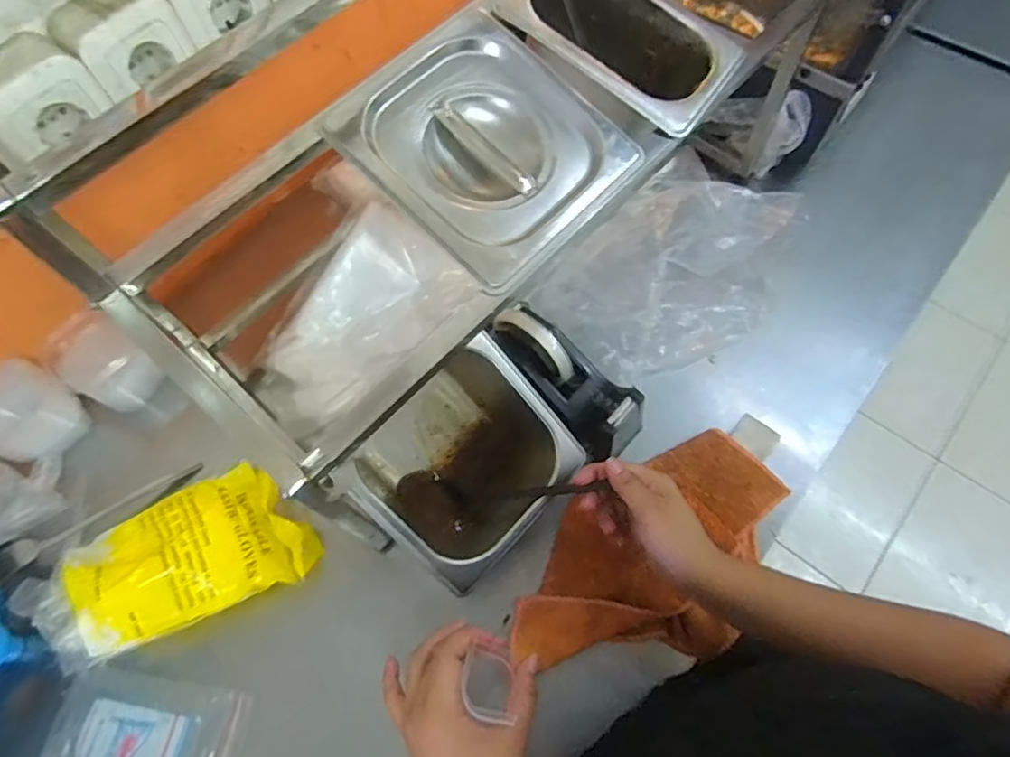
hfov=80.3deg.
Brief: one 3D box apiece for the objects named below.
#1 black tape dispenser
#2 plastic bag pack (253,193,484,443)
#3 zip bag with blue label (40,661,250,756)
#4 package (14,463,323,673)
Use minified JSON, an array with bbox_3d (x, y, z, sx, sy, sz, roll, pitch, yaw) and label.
[{"bbox_3d":[0.061,0.001,0.551,0.175,0.065,0.065,46,75,-3],"label":"black tape dispenser"},{"bbox_3d":[-0.163,-0.058,0.627,0.224,0.069,0.149,-39,70,-13],"label":"plastic bag pack"},{"bbox_3d":[-0.300,0.303,0.495,0.147,0.011,0.105,14,63,0],"label":"zip bag with blue label"},{"bbox_3d":[-0.298,0.157,0.527,0.232,0.076,0.122,-23,67,-7],"label":"package"}]

